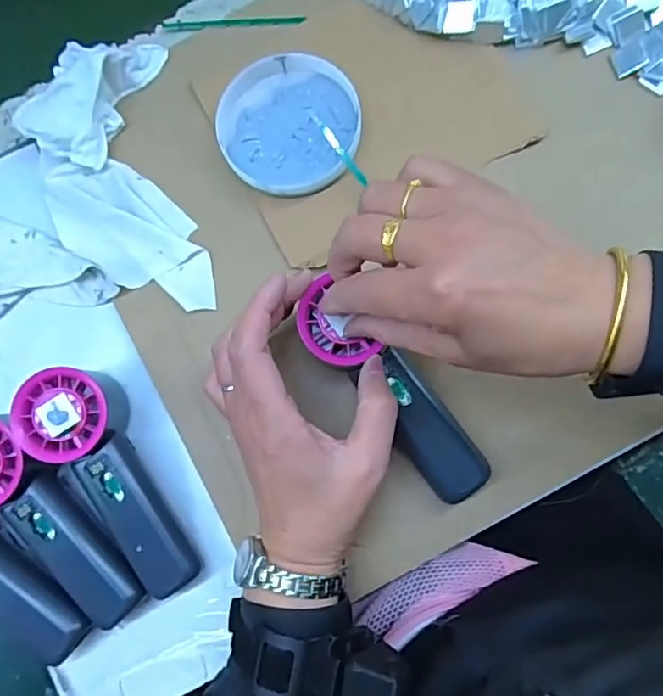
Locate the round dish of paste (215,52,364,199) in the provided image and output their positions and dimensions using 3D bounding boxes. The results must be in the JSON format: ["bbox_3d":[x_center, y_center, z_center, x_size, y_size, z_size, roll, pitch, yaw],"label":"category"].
[{"bbox_3d":[-0.029,-0.157,0.404,0.097,0.020,0.100,-1,81,4],"label":"round dish of paste"}]

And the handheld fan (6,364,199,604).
[{"bbox_3d":[-0.140,0.086,0.358,0.050,0.054,0.149,-29,80,-1],"label":"handheld fan"}]

